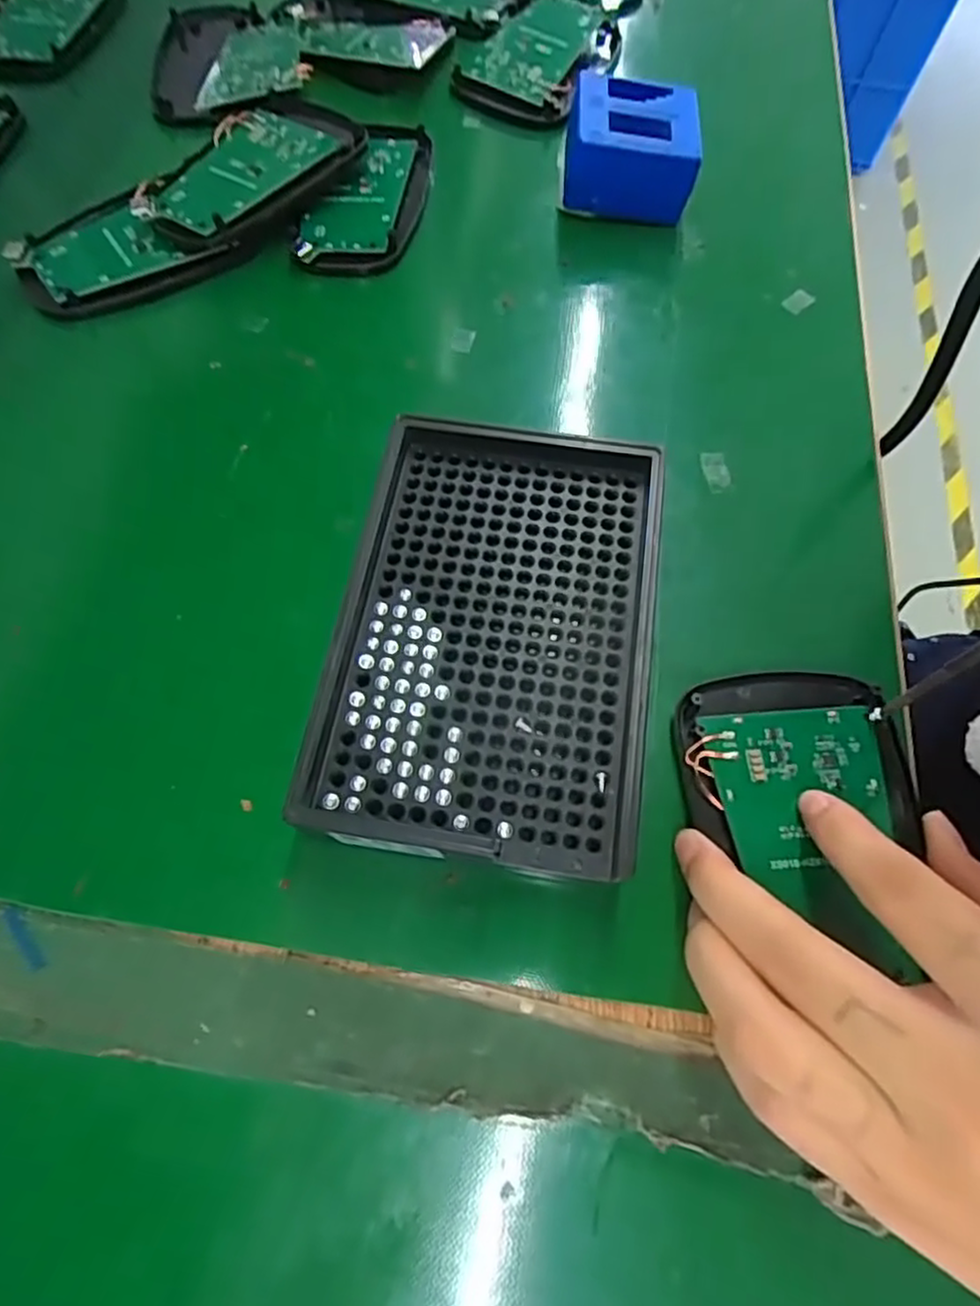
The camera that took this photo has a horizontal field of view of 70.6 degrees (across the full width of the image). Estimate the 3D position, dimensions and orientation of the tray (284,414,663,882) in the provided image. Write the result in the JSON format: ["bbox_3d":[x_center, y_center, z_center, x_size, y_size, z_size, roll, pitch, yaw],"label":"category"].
[{"bbox_3d":[0.002,-0.007,0.211,0.090,0.025,0.135,9,66,2],"label":"tray"}]

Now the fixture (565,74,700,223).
[{"bbox_3d":[0.059,-0.215,0.297,0.053,0.038,0.044,2,66,-1],"label":"fixture"}]

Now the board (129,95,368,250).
[{"bbox_3d":[-0.103,-0.209,0.300,0.061,0.015,0.096,35,70,13],"label":"board"}]

